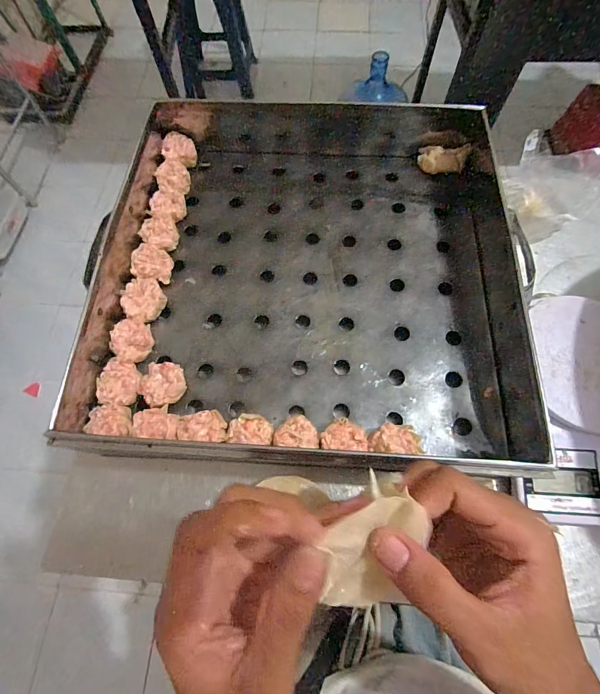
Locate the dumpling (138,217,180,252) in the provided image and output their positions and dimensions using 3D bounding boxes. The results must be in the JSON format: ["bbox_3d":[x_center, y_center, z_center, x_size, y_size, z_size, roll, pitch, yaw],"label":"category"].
[{"bbox_3d":[-0.158,-0.127,0.390,0.038,0.025,0.034,-35,72,-11],"label":"dumpling"}]

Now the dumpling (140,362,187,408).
[{"bbox_3d":[-0.131,0.038,0.331,0.037,0.028,0.041,17,70,8],"label":"dumpling"}]

